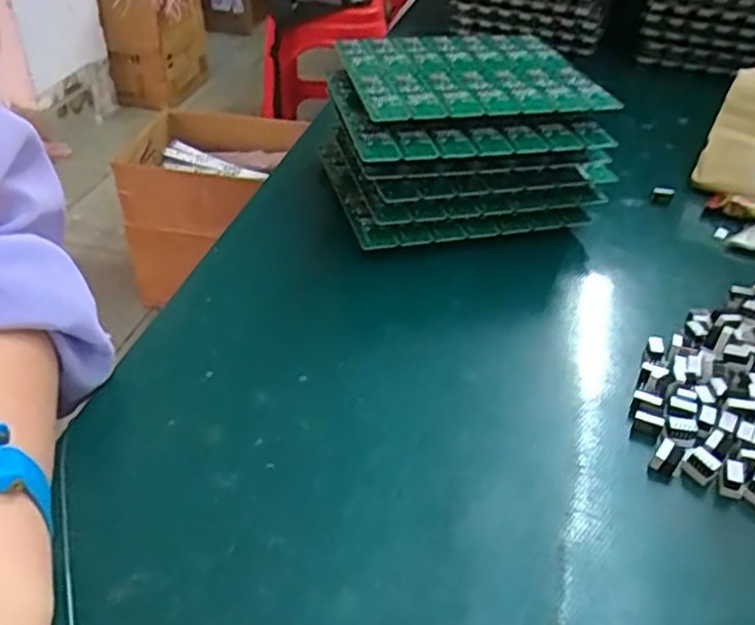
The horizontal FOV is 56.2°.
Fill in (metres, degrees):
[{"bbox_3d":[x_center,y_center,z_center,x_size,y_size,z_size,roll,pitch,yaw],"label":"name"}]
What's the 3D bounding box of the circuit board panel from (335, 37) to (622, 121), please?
[{"bbox_3d":[0.056,-0.153,0.450,0.146,0.010,0.114,-5,42,-7],"label":"circuit board panel"}]

